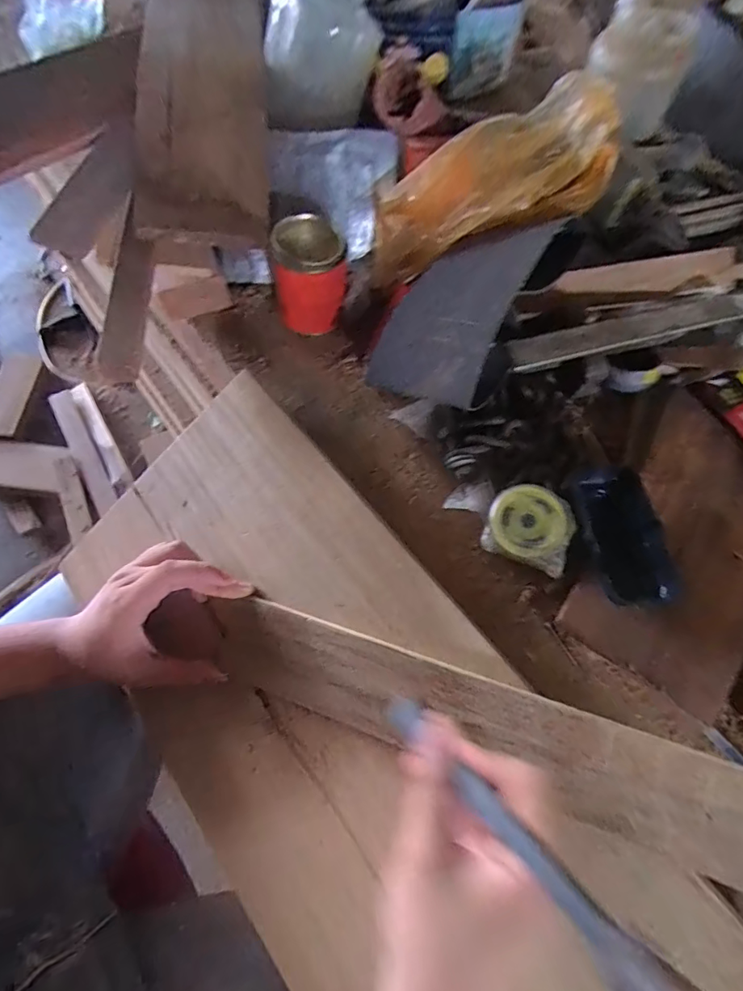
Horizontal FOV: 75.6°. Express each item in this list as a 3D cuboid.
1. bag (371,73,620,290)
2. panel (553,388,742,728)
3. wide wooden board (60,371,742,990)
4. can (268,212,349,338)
[{"bbox_3d":[0.110,-0.301,0.477,0.255,0.080,0.090,-24,65,11],"label":"bag"},{"bbox_3d":[0.264,0.034,0.389,0.120,0.024,0.254,34,66,13],"label":"panel"},{"bbox_3d":[-0.037,0.175,0.356,0.273,0.026,0.542,-45,70,7],"label":"wide wooden board"},{"bbox_3d":[-0.063,-0.221,0.487,0.072,0.080,0.069,1,63,-3],"label":"can"}]

